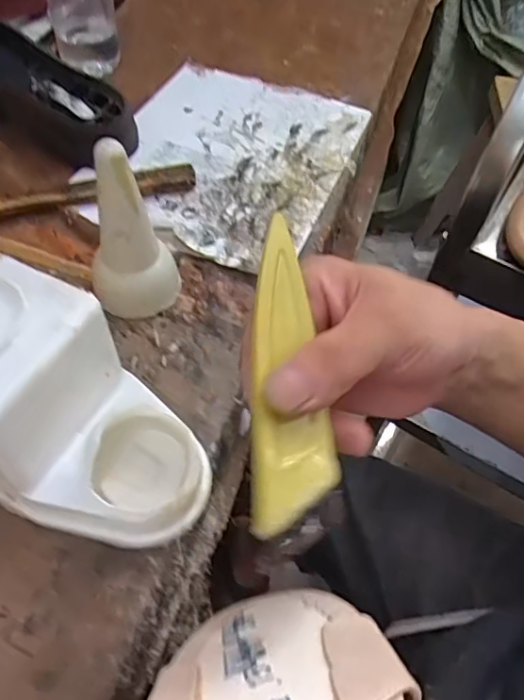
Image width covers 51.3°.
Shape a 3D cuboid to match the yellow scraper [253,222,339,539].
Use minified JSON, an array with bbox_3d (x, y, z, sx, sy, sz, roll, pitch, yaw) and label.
[{"bbox_3d":[0.012,0.005,0.210,0.031,0.015,0.123,2,65,-3],"label":"yellow scraper"}]

